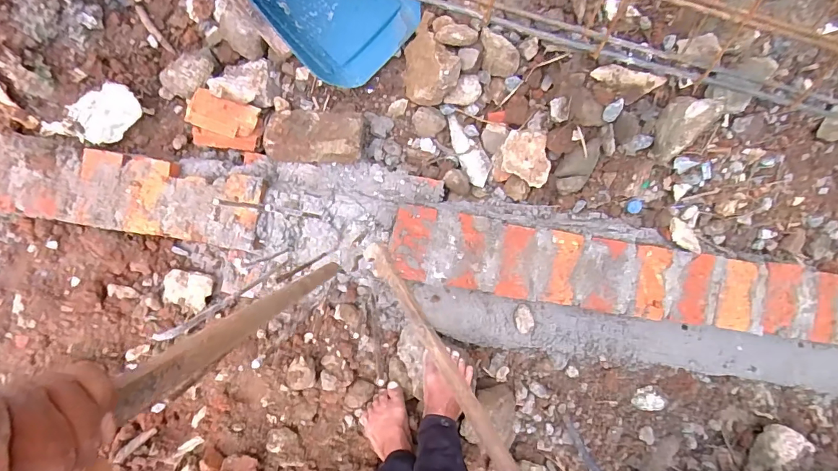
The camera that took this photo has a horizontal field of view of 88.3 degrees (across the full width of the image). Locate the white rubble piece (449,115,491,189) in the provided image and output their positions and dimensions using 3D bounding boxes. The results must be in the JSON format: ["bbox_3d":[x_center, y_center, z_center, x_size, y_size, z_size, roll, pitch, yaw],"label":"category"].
[{"bbox_3d":[0.116,-0.196,0.992,0.056,0.029,0.168,-28,93,-1],"label":"white rubble piece"}]

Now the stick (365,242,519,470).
[{"bbox_3d":[0.047,0.184,0.532,0.026,0.019,0.452,-34,64,0],"label":"stick"}]

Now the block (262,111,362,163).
[{"bbox_3d":[-0.230,-0.218,0.937,0.210,0.060,0.115,3,93,-2],"label":"block"}]

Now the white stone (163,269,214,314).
[{"bbox_3d":[-0.516,0.121,0.965,0.095,0.032,0.086,24,92,-3],"label":"white stone"}]

